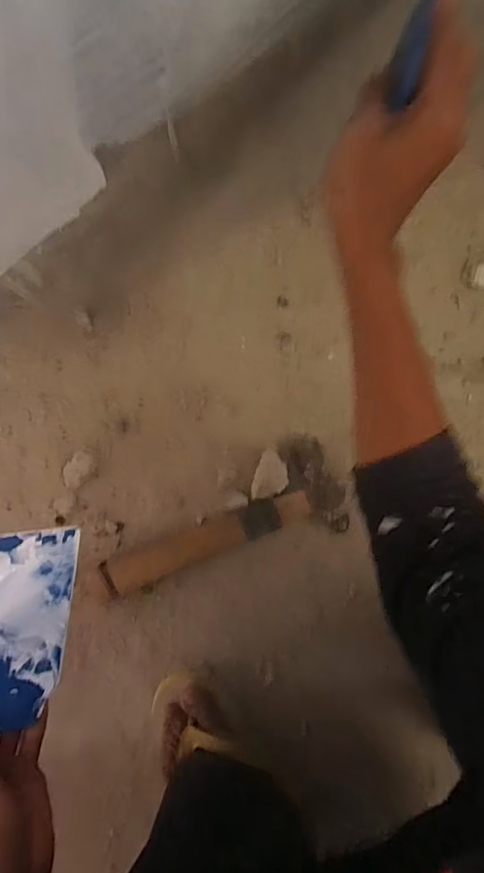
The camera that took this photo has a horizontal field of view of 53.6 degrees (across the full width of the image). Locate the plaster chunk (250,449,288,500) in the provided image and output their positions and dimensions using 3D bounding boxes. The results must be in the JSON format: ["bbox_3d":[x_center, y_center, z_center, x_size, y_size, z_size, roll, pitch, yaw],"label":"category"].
[{"bbox_3d":[0.034,0.046,0.547,0.038,0.025,0.054,16,89,-2],"label":"plaster chunk"}]

